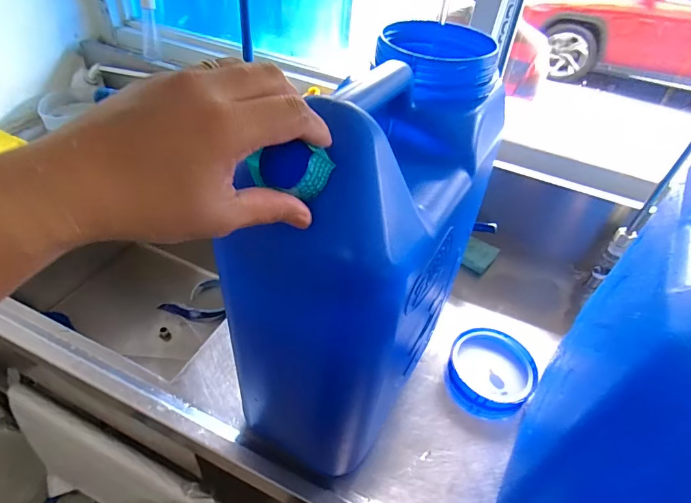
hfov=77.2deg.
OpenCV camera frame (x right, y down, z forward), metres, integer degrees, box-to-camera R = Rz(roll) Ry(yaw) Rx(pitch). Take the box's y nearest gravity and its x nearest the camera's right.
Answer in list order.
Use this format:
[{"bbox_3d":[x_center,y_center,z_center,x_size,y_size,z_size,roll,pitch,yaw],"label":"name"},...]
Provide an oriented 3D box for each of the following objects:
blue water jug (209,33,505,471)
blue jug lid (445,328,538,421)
[{"bbox_3d":[0.032,0.013,0.458,0.143,0.395,0.286,27,47,20],"label":"blue water jug"},{"bbox_3d":[0.213,0.179,0.643,0.119,0.035,0.135,24,46,17],"label":"blue jug lid"}]

